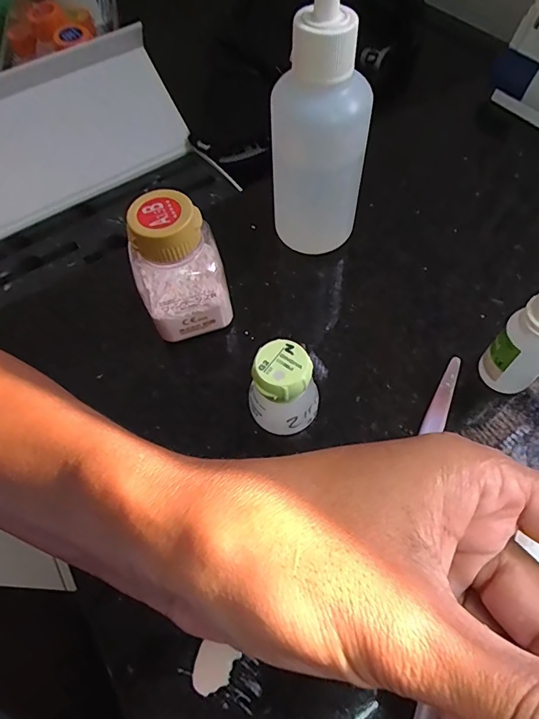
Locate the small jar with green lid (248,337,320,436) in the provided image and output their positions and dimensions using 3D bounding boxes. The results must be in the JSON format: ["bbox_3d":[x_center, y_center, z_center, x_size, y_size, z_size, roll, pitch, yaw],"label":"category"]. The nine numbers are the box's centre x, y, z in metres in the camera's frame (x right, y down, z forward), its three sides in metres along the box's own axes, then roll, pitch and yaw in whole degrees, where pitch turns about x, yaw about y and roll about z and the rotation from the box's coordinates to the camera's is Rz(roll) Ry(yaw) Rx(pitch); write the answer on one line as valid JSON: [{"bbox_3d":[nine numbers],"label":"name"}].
[{"bbox_3d":[0.007,0.016,0.201,0.027,0.044,0.028,-1,61,2],"label":"small jar with green lid"}]

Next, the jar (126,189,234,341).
[{"bbox_3d":[-0.043,-0.043,0.216,0.041,0.067,0.031,-18,61,-7],"label":"jar"}]

